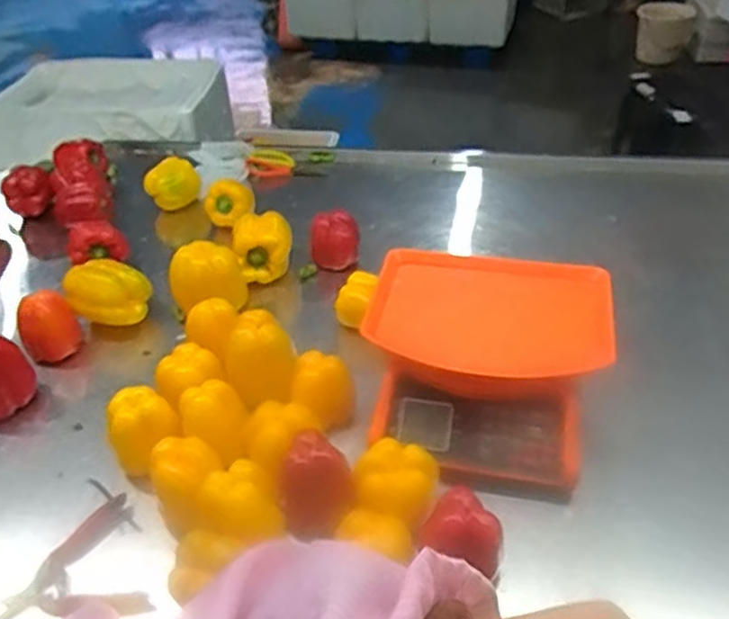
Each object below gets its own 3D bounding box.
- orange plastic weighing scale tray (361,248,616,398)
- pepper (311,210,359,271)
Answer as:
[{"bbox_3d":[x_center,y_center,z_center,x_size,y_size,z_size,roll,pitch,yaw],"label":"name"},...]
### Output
[{"bbox_3d":[0.149,0.012,0.819,0.287,0.043,0.202,6,40,10],"label":"orange plastic weighing scale tray"},{"bbox_3d":[-0.046,-0.114,1.098,0.077,0.082,0.068,-2,39,1],"label":"pepper"}]

